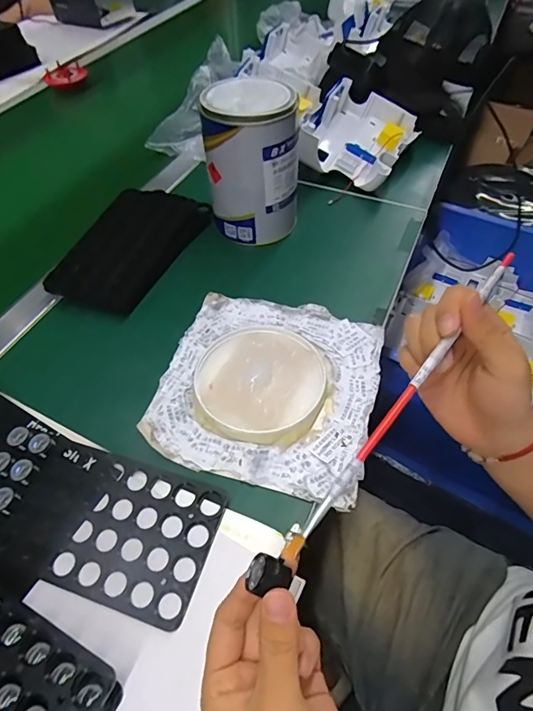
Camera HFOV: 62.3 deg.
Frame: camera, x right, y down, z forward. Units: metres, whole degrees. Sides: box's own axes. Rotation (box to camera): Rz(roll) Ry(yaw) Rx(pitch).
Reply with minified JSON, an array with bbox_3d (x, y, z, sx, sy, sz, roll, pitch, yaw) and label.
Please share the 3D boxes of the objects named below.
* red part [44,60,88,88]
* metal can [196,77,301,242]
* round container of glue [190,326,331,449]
[{"bbox_3d":[-0.395,-0.552,0.869,0.080,0.030,0.048,-12,52,-7],"label":"red part"},{"bbox_3d":[-0.015,-0.219,0.529,0.104,0.171,0.093,1,52,3],"label":"metal can"},{"bbox_3d":[-0.006,0.024,0.410,0.118,0.016,0.119,-1,52,1],"label":"round container of glue"}]

